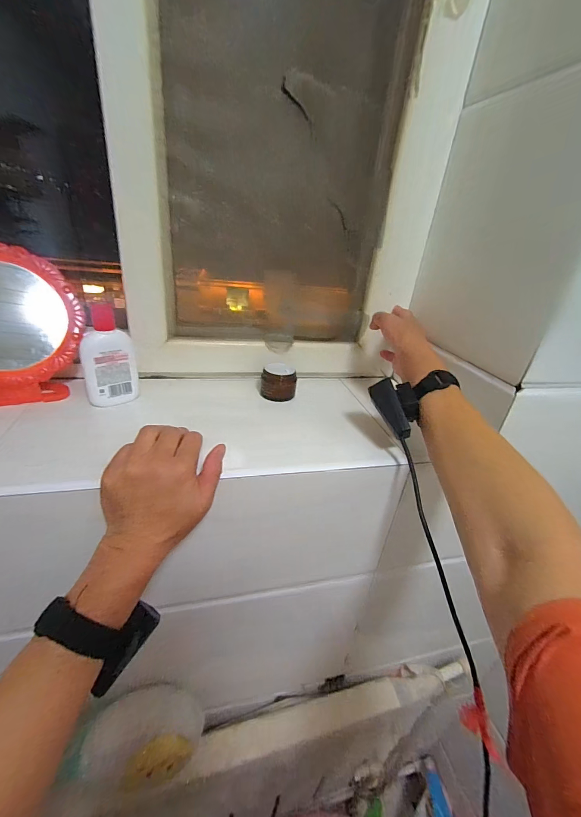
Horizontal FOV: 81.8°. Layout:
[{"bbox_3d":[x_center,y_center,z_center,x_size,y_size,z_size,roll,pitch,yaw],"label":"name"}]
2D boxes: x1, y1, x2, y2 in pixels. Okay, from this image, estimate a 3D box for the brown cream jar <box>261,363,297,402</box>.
[{"bbox_3d":[-0.018,-0.041,0.516,0.051,0.046,0.047,6,28,-3],"label":"brown cream jar"}]

